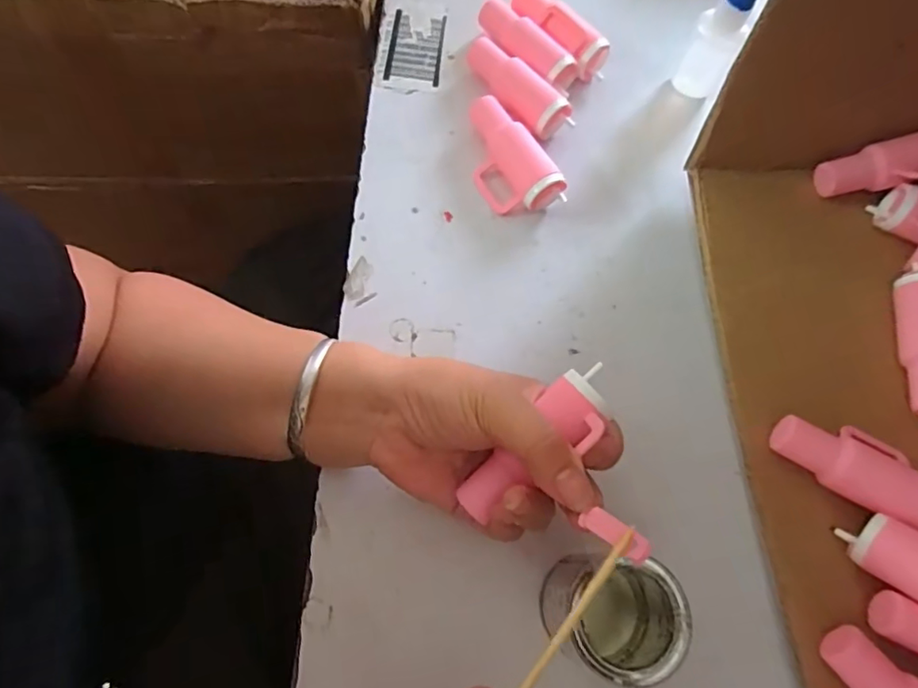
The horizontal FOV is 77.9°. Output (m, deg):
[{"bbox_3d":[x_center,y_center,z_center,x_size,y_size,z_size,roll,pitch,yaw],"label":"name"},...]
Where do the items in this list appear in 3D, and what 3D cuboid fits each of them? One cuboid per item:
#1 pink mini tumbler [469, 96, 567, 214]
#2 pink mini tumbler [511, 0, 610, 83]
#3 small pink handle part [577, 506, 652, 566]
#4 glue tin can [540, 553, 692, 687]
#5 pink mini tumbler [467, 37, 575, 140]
[{"bbox_3d":[0.028,-0.121,0.372,0.041,0.031,0.083,-34,74,-13],"label":"pink mini tumbler"},{"bbox_3d":[0.071,-0.225,0.416,0.026,0.033,0.082,-40,75,-15],"label":"pink mini tumbler"},{"bbox_3d":[0.060,0.073,0.216,0.027,0.005,0.010,31,72,16],"label":"small pink handle part"},{"bbox_3d":[0.075,0.125,0.264,0.048,0.049,0.051,13,70,3],"label":"glue tin can"},{"bbox_3d":[0.037,-0.179,0.391,0.089,0.035,0.024,42,74,13],"label":"pink mini tumbler"}]

